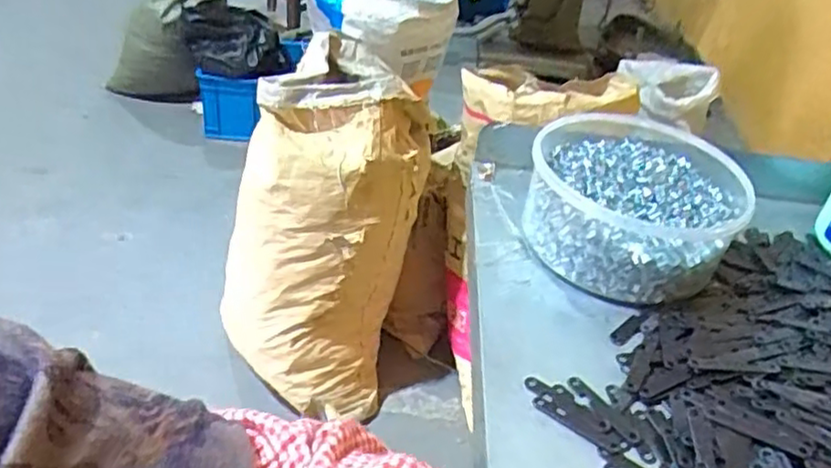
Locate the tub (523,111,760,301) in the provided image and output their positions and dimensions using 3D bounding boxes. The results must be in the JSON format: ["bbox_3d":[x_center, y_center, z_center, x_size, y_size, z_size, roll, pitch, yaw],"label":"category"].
[{"bbox_3d":[0.158,-0.024,0.518,0.146,0.062,0.157,12,36,8],"label":"tub"}]

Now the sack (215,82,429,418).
[{"bbox_3d":[-0.181,-0.011,1.339,0.372,0.568,0.395,4,37,-4],"label":"sack"}]

